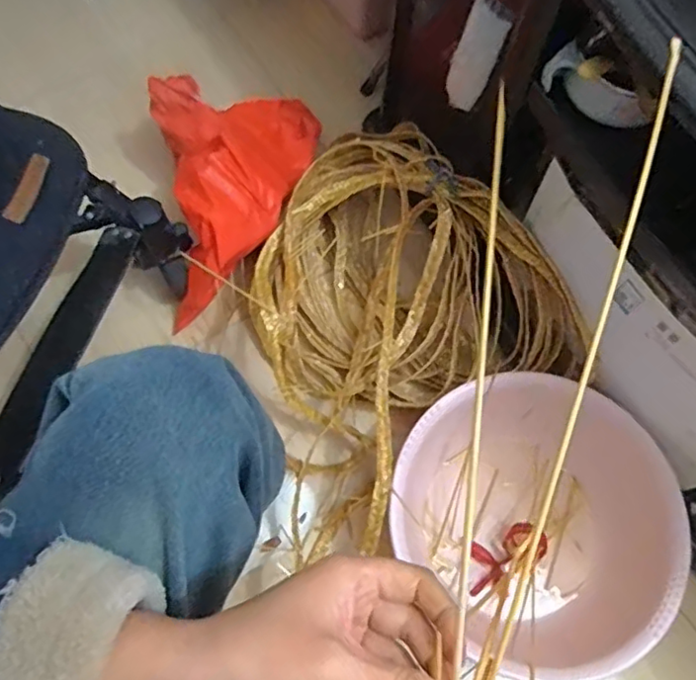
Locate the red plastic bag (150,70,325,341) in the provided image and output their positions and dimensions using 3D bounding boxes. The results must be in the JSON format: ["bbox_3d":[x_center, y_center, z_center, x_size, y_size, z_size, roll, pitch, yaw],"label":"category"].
[{"bbox_3d":[-0.152,-0.229,0.895,0.235,0.142,0.354,-6,69,-4],"label":"red plastic bag"}]

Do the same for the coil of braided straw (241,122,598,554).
[{"bbox_3d":[0.057,-0.049,0.850,0.359,0.186,0.435,-27,72,-12],"label":"coil of braided straw"}]

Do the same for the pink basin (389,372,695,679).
[{"bbox_3d":[0.243,0.224,0.798,0.322,0.138,0.350,1,68,-2],"label":"pink basin"}]

